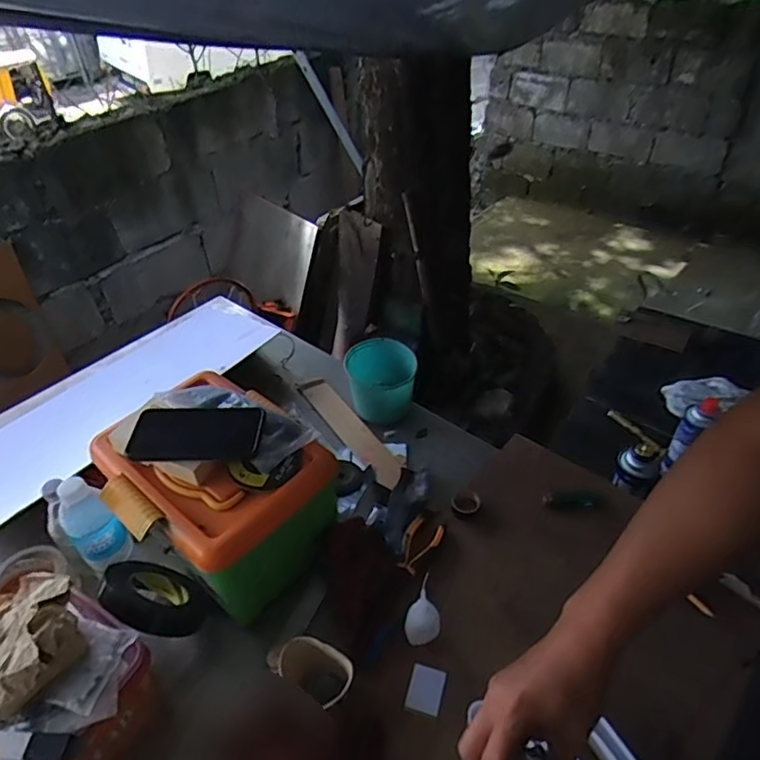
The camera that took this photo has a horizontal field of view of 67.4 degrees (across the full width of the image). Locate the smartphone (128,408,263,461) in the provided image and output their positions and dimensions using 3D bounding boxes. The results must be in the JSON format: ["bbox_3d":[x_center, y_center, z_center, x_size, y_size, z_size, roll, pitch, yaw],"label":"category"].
[{"bbox_3d":[-0.232,0.067,0.718,0.160,0.015,0.076,2,43,4],"label":"smartphone"}]

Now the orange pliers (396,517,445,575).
[{"bbox_3d":[0.055,0.233,0.805,0.048,0.008,0.088,15,45,20],"label":"orange pliers"}]

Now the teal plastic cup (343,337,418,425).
[{"bbox_3d":[0.004,0.007,1.027,0.120,0.108,0.128,-2,42,2],"label":"teal plastic cup"}]

